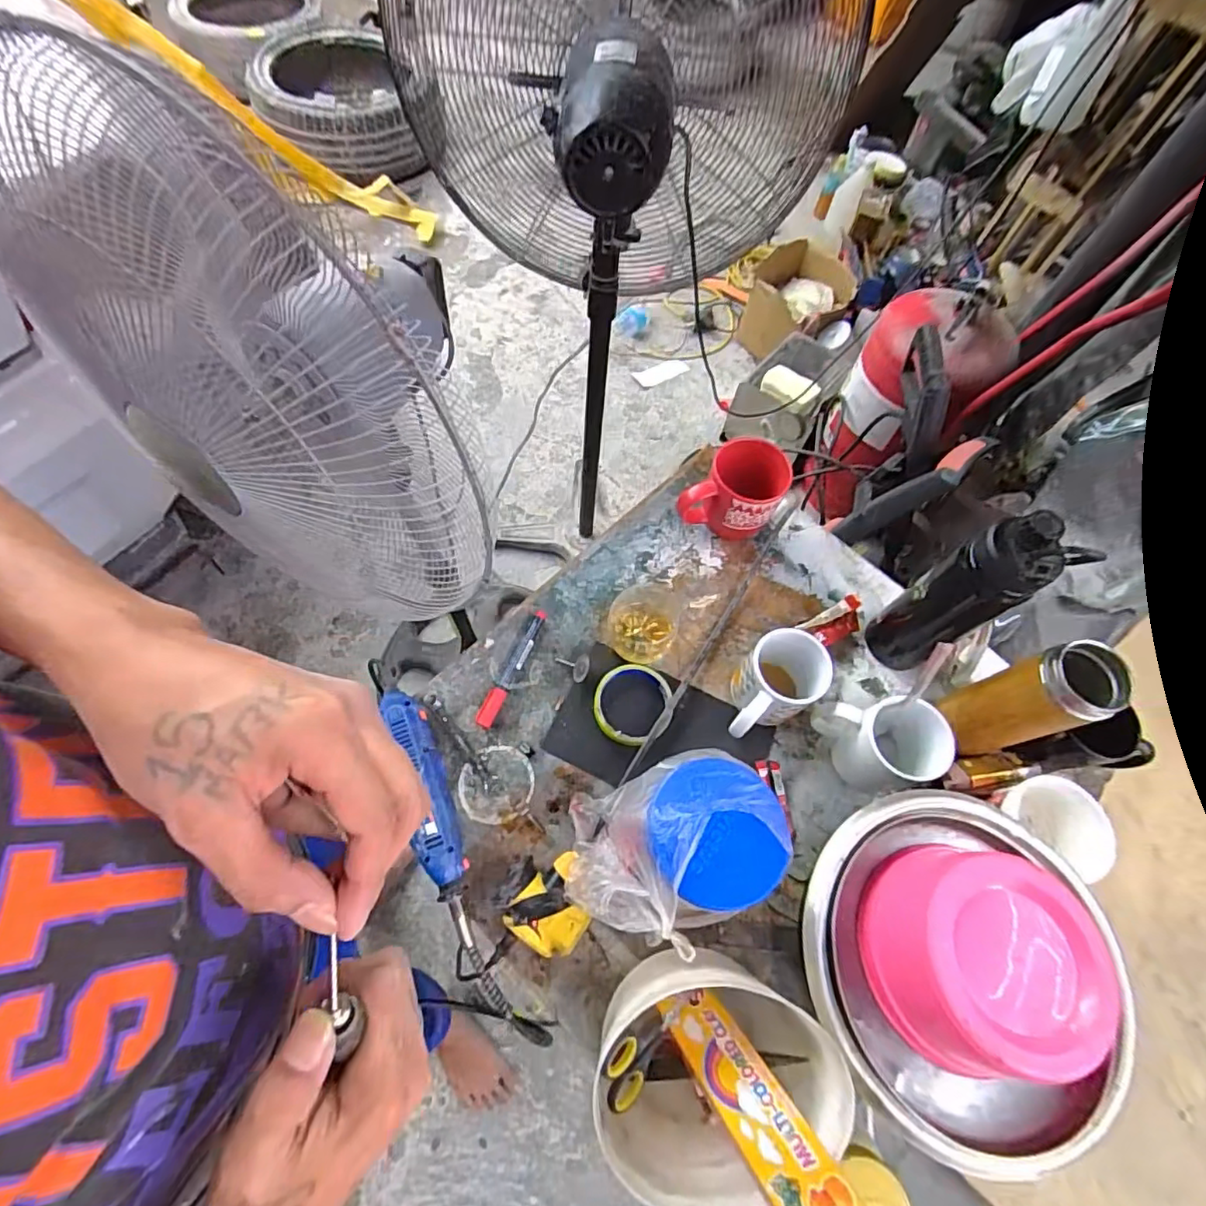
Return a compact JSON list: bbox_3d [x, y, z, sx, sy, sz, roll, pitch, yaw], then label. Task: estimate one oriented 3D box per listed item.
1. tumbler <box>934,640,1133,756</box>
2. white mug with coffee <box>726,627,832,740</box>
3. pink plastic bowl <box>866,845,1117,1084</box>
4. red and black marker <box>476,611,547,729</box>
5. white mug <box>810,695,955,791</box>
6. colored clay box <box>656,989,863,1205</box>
[{"bbox_3d":[0.407,0.096,0.560,0.071,0.158,0.066,2,63,-3],"label":"tumbler"},{"bbox_3d":[0.175,0.090,0.627,0.117,0.091,0.083,-34,70,-19],"label":"white mug with coffee"},{"bbox_3d":[0.282,0.268,0.442,0.136,0.080,0.152,-8,64,-8],"label":"pink plastic bowl"},{"bbox_3d":[-0.101,0.070,0.656,0.020,0.014,0.145,22,66,7],"label":"red and black marker"},{"bbox_3d":[0.287,0.147,0.604,0.111,0.085,0.078,-1,65,-4],"label":"white mug"},{"bbox_3d":[0.107,0.358,0.414,0.048,0.192,0.018,-29,110,-15],"label":"colored clay box"}]

